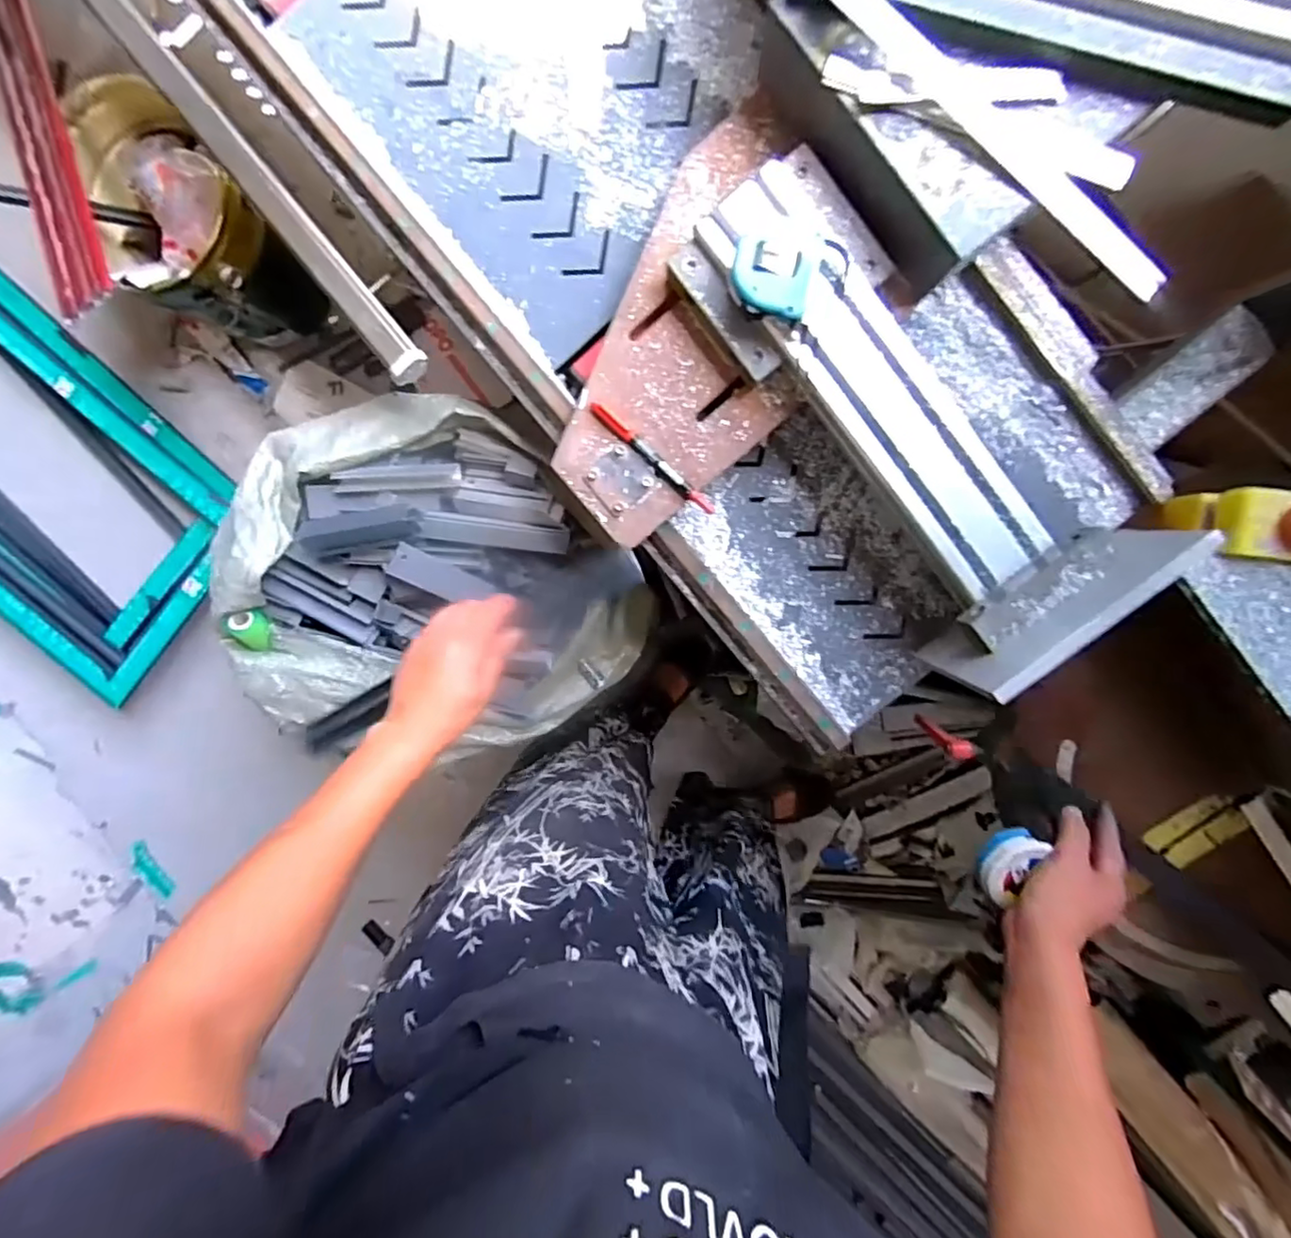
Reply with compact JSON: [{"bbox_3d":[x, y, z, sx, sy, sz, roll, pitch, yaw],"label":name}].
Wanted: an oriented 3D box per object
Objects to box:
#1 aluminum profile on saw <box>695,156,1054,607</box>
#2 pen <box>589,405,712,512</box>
[{"bbox_3d":[0.185,-0.182,0.489,0.083,0.026,0.371,-37,94,8],"label":"aluminum profile on saw"},{"bbox_3d":[0.007,-0.139,0.544,0.136,0.018,0.014,41,97,-3],"label":"pen"}]

